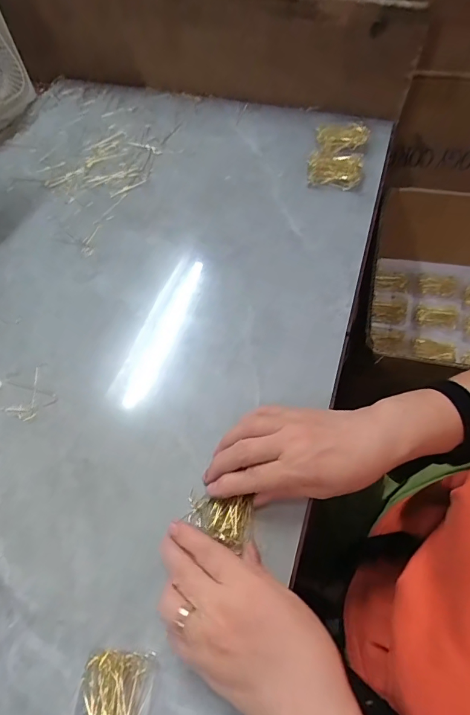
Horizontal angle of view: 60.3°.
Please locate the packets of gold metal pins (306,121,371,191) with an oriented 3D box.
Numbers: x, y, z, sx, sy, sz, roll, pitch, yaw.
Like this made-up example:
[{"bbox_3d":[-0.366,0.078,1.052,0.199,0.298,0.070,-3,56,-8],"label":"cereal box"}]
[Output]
[{"bbox_3d":[0.149,-0.300,0.577,0.074,0.023,0.140,11,59,10],"label":"packets of gold metal pins"}]

